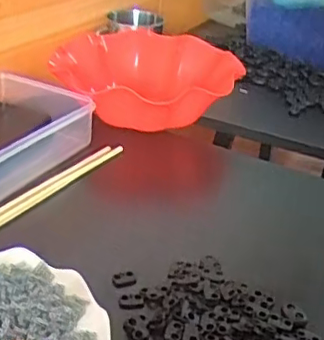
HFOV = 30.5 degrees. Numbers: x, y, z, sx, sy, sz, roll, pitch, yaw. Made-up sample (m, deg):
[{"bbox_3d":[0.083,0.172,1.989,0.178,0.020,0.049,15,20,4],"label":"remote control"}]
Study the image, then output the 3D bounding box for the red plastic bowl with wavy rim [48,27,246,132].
[{"bbox_3d":[-0.019,-0.113,0.761,0.226,0.070,0.226,4,29,-2],"label":"red plastic bowl with wavy rim"}]

